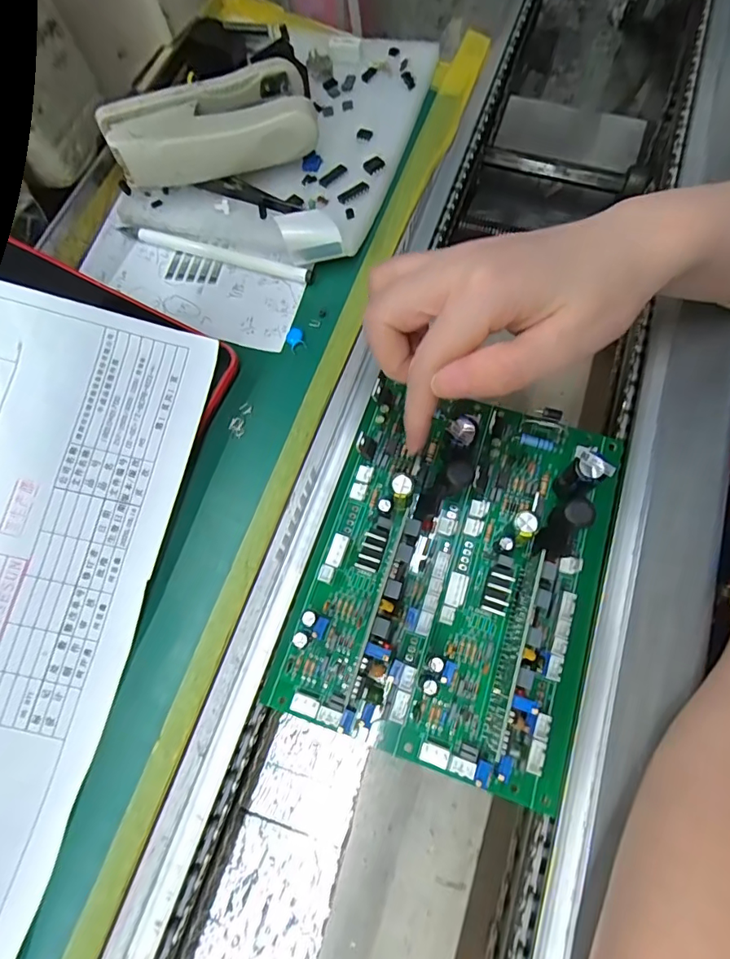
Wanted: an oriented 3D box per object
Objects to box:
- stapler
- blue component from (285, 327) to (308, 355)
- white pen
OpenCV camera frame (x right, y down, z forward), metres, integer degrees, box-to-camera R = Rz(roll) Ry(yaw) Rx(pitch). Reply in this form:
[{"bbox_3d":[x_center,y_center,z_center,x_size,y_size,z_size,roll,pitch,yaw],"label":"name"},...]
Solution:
[{"bbox_3d":[-0.087,-0.200,0.281,0.114,0.033,0.050,-20,67,-9],"label":"stapler"},{"bbox_3d":[-0.039,-0.078,0.271,0.009,0.004,0.016,-23,68,-10],"label":"blue component"},{"bbox_3d":[-0.091,-0.138,0.293,0.128,0.010,0.010,19,67,8],"label":"white pen"}]

